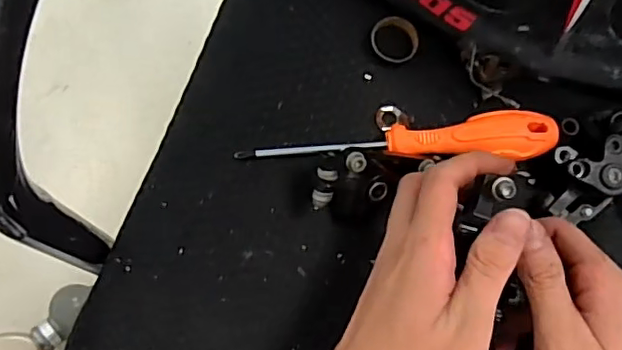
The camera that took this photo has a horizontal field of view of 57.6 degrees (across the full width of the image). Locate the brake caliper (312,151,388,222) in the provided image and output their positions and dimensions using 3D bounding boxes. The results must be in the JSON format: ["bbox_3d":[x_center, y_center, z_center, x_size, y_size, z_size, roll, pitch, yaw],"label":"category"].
[{"bbox_3d":[0.024,0.009,0.343,0.042,0.044,0.034,9,79,3],"label":"brake caliper"}]

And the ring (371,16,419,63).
[{"bbox_3d":[0.056,-0.091,0.379,0.032,0.010,0.031,0,78,1],"label":"ring"}]

